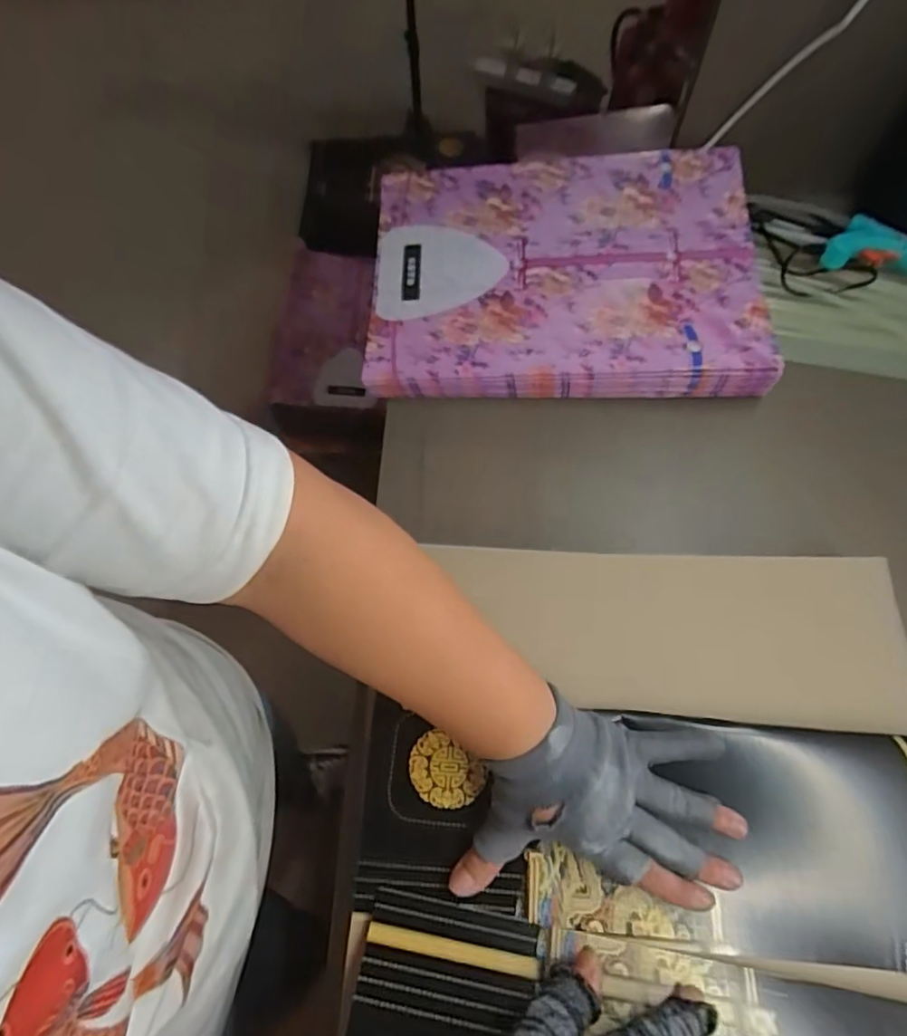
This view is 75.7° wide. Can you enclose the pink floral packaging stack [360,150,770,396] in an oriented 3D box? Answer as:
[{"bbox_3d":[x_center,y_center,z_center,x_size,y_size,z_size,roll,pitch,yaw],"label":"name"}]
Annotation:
[{"bbox_3d":[0.107,-0.262,0.609,0.382,0.054,0.287,3,67,1],"label":"pink floral packaging stack"}]

